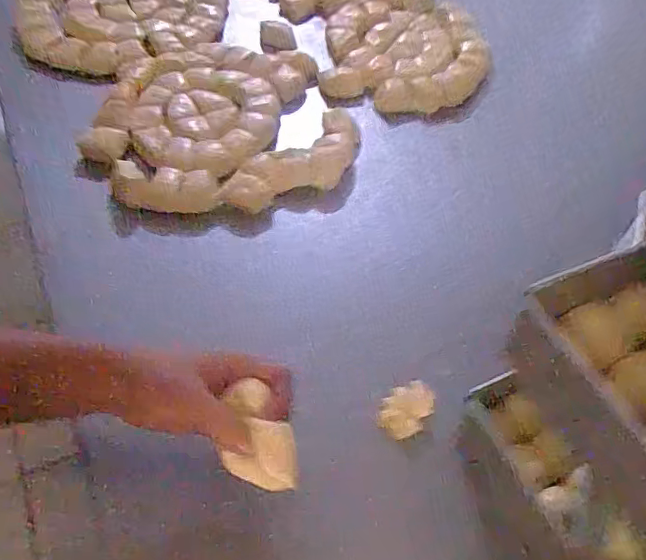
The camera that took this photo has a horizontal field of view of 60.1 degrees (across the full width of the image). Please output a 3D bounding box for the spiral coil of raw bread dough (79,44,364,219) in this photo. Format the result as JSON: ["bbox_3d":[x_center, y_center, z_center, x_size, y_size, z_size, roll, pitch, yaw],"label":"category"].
[{"bbox_3d":[-0.136,-0.209,0.718,0.309,0.031,0.324,1,52,-1],"label":"spiral coil of raw bread dough"}]

